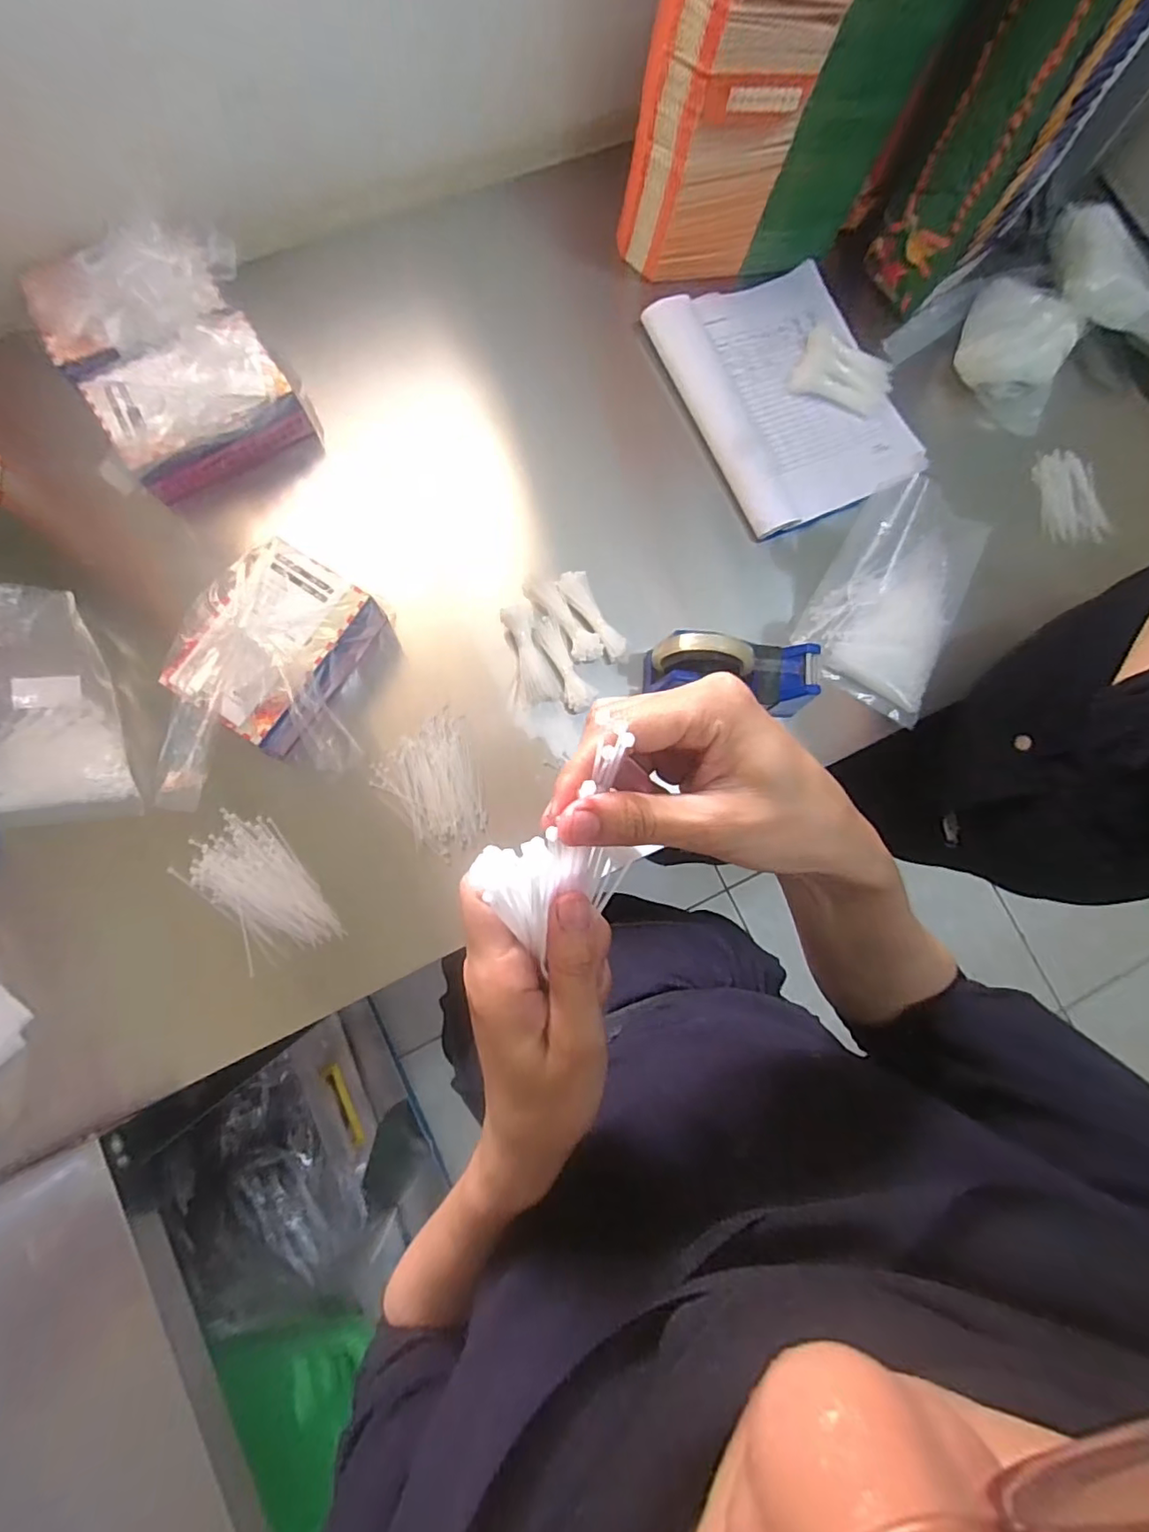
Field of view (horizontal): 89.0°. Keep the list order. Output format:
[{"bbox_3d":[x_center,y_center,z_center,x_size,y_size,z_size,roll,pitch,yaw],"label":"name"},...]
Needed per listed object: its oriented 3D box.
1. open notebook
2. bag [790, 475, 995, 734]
[{"bbox_3d":[0.244,-0.426,0.675,0.226,0.028,0.289,-27,85,-8],"label":"open notebook"},{"bbox_3d":[0.345,-0.181,0.618,0.154,0.082,0.214,25,81,-1],"label":"bag"}]

